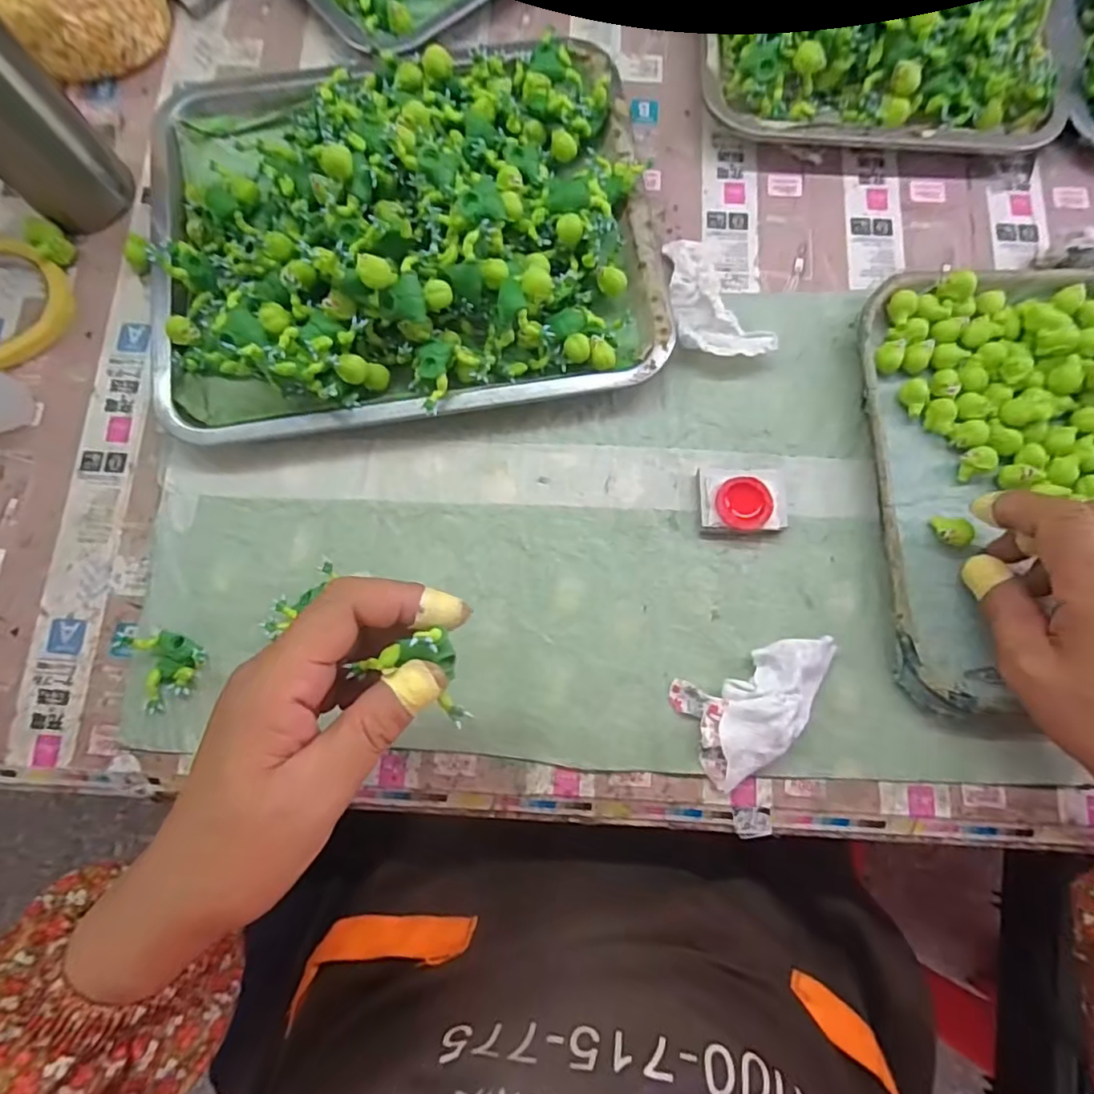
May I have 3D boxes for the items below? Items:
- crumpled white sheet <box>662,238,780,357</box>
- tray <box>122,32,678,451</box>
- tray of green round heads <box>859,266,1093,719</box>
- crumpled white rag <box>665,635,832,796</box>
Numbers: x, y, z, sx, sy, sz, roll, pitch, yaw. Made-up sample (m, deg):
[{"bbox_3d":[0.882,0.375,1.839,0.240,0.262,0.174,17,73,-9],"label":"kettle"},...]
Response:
[{"bbox_3d":[0.106,-0.157,0.371,0.055,0.016,0.089,-4,78,0],"label":"crumpled white sheet"},{"bbox_3d":[-0.092,-0.204,0.357,0.308,0.068,0.252,-6,78,-1],"label":"tray"},{"bbox_3d":[0.354,-0.043,0.331,0.332,0.038,0.252,-1,78,0],"label":"tray of green round heads"},{"bbox_3d":[0.120,0.085,0.320,0.090,0.022,0.056,-25,79,-5],"label":"crumpled white rag"}]

